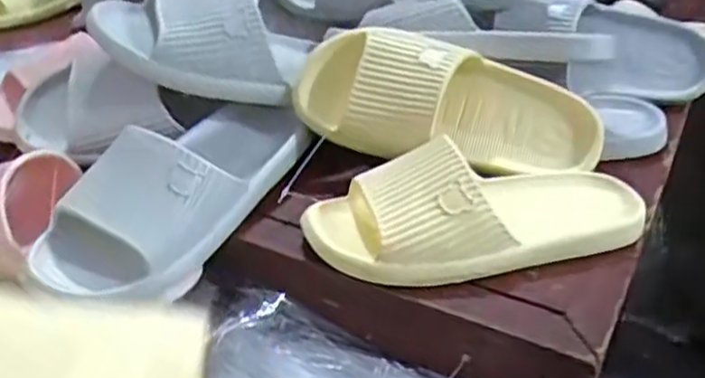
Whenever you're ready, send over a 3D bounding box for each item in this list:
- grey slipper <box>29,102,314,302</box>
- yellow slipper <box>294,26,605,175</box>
[{"bbox_3d":[-0.131,-0.008,0.522,0.103,0.074,0.222,20,37,28],"label":"grey slipper"},{"bbox_3d":[0.088,-0.065,0.567,0.254,0.093,0.082,10,30,-11],"label":"yellow slipper"}]

